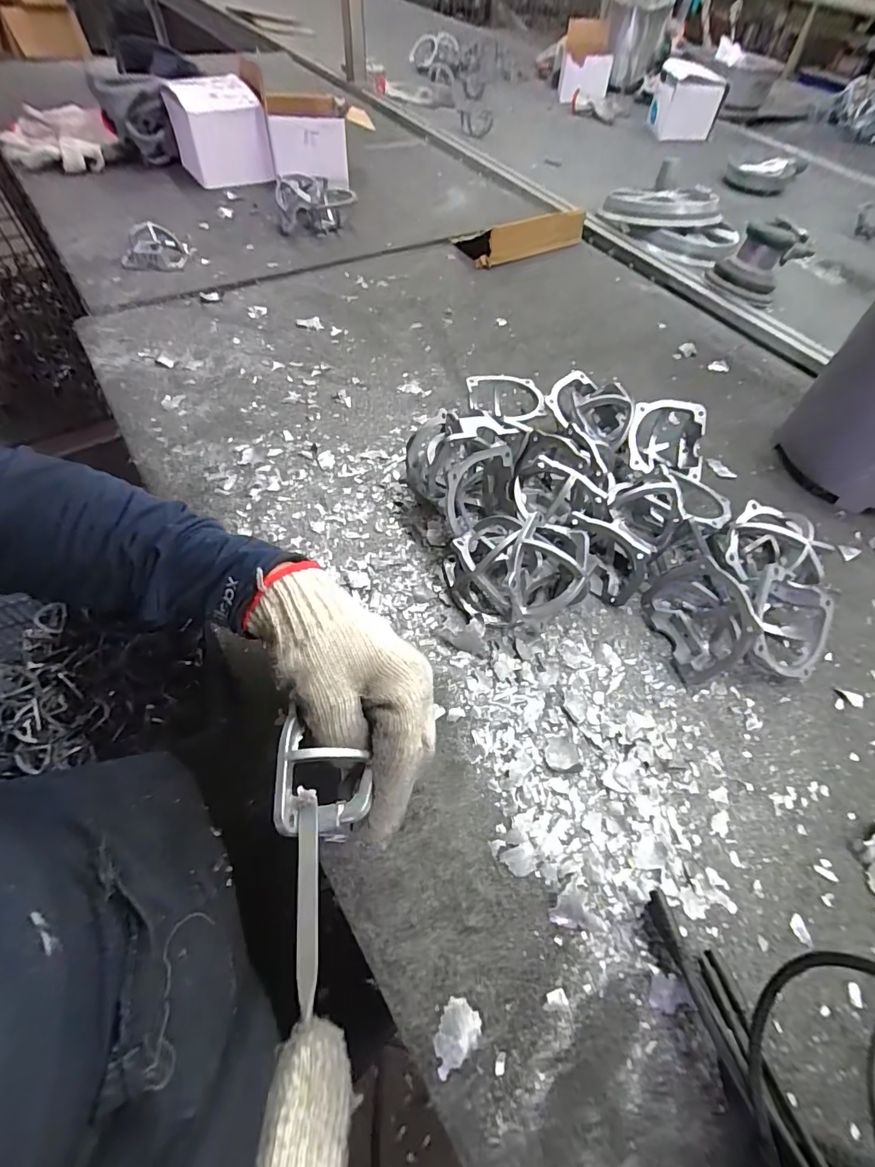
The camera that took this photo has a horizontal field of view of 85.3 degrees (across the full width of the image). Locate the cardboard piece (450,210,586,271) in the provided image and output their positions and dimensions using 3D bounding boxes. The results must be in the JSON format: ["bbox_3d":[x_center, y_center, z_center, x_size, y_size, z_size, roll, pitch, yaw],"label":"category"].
[{"bbox_3d":[0.141,-0.604,0.810,0.211,0.050,0.101,-27,63,-20],"label":"cardboard piece"}]

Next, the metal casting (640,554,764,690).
[{"bbox_3d":[0.216,0.024,0.380,0.057,0.074,0.085,-16,60,-15],"label":"metal casting"}]

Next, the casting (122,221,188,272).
[{"bbox_3d":[-0.409,-0.481,0.681,0.083,0.041,0.073,-4,57,-7],"label":"casting"}]

